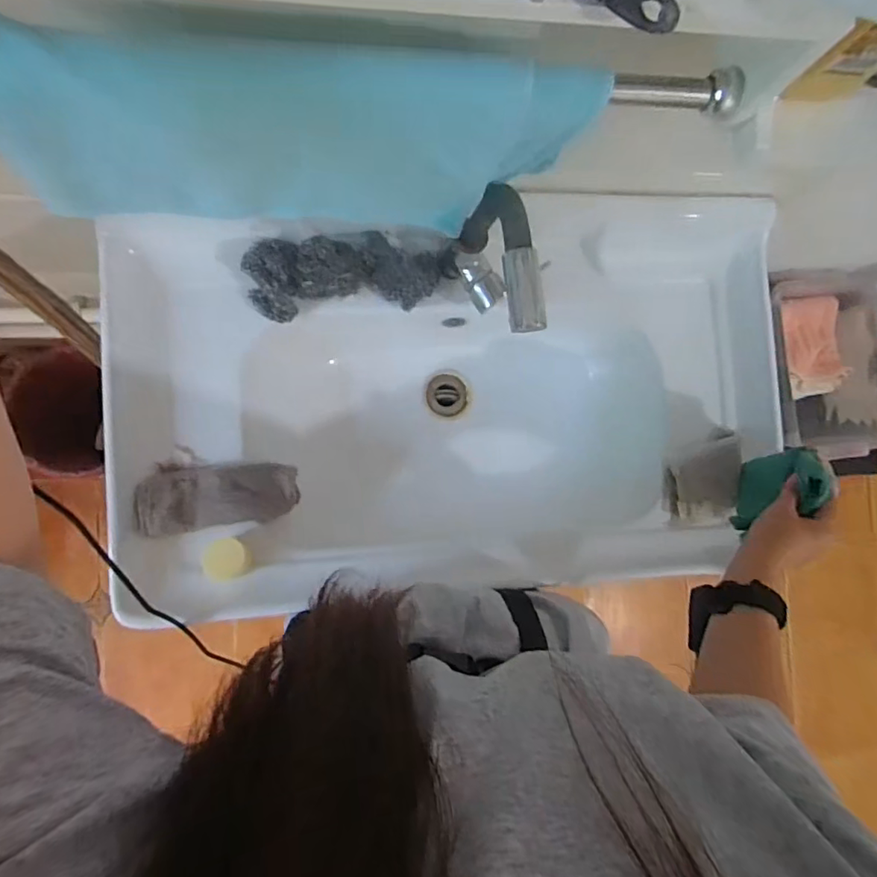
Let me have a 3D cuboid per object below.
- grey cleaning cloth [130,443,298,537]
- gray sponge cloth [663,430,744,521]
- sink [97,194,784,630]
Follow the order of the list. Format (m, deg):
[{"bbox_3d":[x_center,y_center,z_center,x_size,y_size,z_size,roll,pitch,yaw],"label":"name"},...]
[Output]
[{"bbox_3d":[-0.248,0.059,0.622,0.169,0.023,0.087,-4,81,-15],"label":"grey cleaning cloth"},{"bbox_3d":[0.345,0.050,0.710,0.092,0.025,0.116,-1,87,-9],"label":"gray sponge cloth"},{"bbox_3d":[0.026,-0.038,0.719,0.798,0.170,0.484,-7,88,-9],"label":"sink"}]

